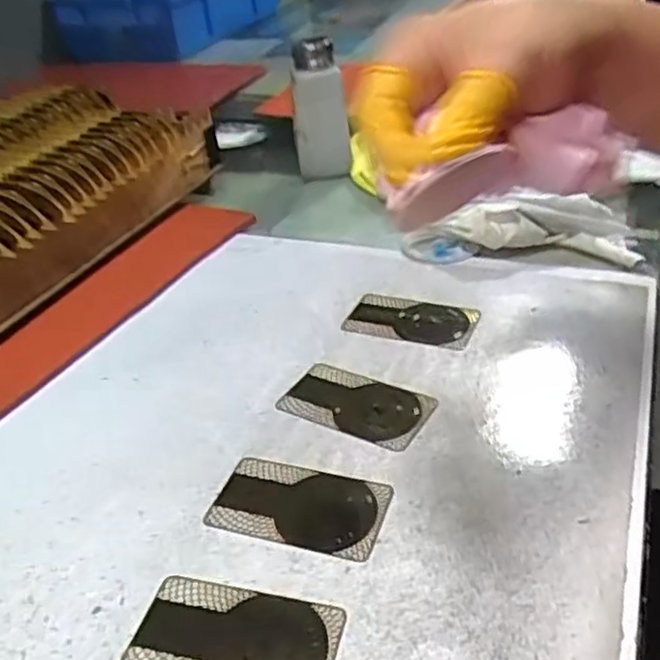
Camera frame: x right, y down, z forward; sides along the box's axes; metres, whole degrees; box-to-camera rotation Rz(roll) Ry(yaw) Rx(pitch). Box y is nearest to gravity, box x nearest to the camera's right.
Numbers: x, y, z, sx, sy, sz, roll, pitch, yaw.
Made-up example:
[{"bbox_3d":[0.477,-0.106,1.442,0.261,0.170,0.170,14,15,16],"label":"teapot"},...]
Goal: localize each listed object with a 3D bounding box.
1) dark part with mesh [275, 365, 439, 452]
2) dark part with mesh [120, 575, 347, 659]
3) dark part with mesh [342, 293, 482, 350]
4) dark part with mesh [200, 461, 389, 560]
[{"bbox_3d":[0.015,0.045,0.416,0.088,0.008,0.050,16,36,31],"label":"dark part with mesh"},{"bbox_3d":[-0.040,0.129,0.295,0.085,0.004,0.048,4,35,16],"label":"dark part with mesh"},{"bbox_3d":[0.055,-0.008,0.479,0.087,0.004,0.050,10,37,23],"label":"dark part with mesh"},{"bbox_3d":[-0.016,0.087,0.354,0.086,0.004,0.048,6,36,19],"label":"dark part with mesh"}]

